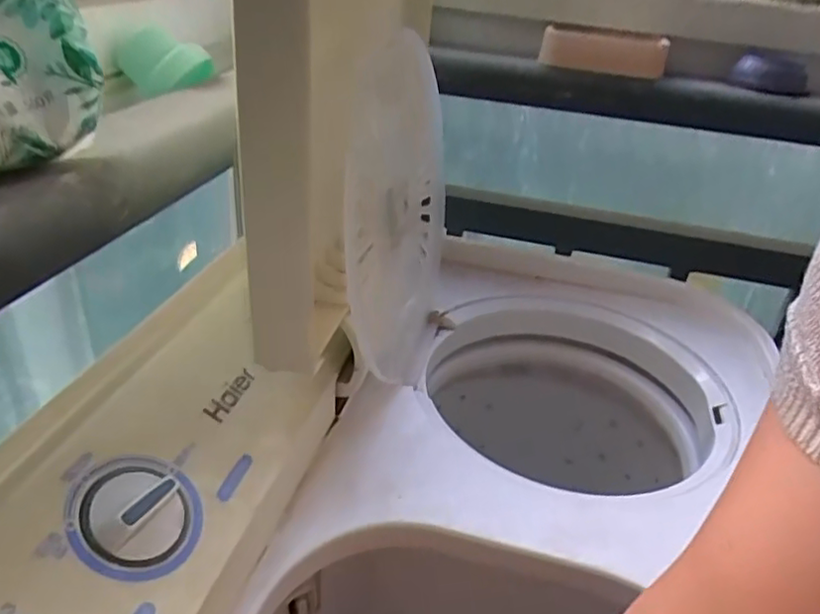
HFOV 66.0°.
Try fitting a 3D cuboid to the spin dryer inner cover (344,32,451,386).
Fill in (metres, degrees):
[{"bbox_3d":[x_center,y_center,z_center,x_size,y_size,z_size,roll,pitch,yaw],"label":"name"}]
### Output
[{"bbox_3d":[-0.004,-0.071,0.503,0.015,0.254,0.230,5,33,17],"label":"spin dryer inner cover"}]

